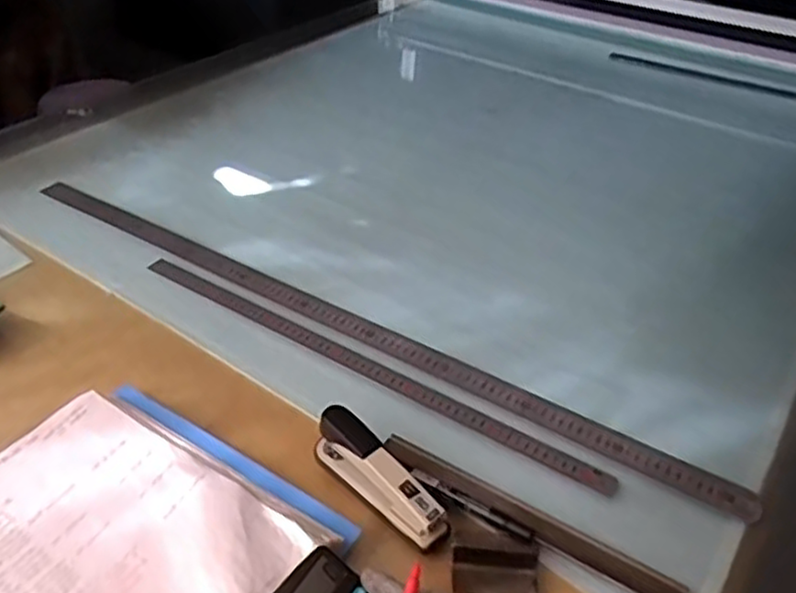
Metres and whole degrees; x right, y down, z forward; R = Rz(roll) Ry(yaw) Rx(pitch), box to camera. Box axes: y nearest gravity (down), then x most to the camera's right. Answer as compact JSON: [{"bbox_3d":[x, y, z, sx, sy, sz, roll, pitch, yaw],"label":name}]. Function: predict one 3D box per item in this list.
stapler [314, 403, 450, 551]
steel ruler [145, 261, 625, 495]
[{"bbox_3d":[-0.019,0.158,0.628,0.145,0.057,0.031,31,46,32],"label":"stapler"},{"bbox_3d":[-0.056,0.068,0.783,0.612,0.008,0.023,23,42,25],"label":"steel ruler"}]

